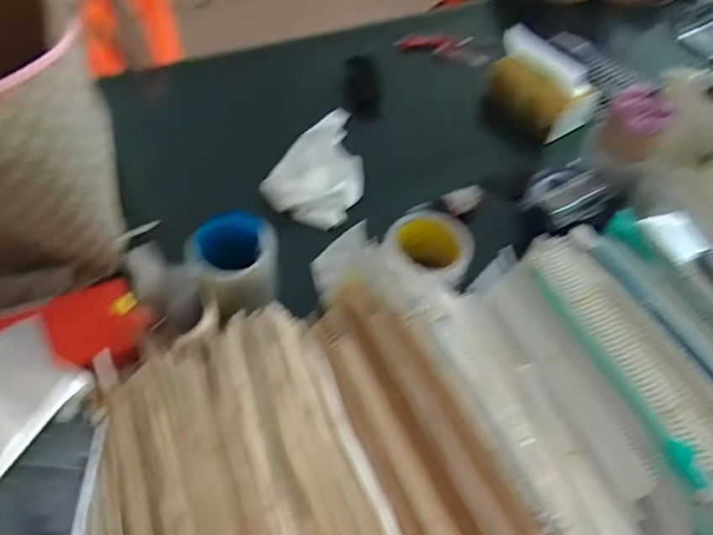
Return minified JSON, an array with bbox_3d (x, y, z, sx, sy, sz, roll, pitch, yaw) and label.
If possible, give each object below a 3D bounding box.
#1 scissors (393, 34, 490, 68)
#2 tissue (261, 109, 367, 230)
[{"bbox_3d":[0.163,-0.412,1.007,0.173,0.049,0.022,3,54,-1],"label":"scissors"},{"bbox_3d":[-0.043,-0.155,0.800,0.126,0.026,0.221,18,56,10],"label":"tissue"}]

